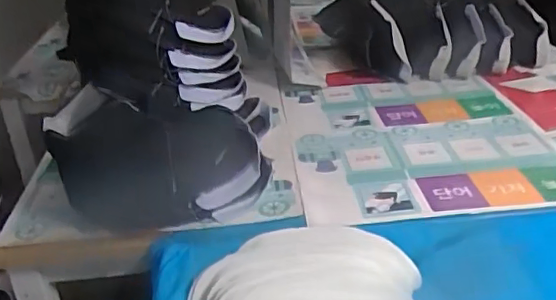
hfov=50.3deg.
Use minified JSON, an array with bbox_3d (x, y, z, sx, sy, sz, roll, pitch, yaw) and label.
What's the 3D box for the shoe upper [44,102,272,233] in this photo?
[{"bbox_3d":[-0.144,-0.001,0.772,0.256,0.155,0.141,-6,28,-2],"label":"shoe upper"}]

